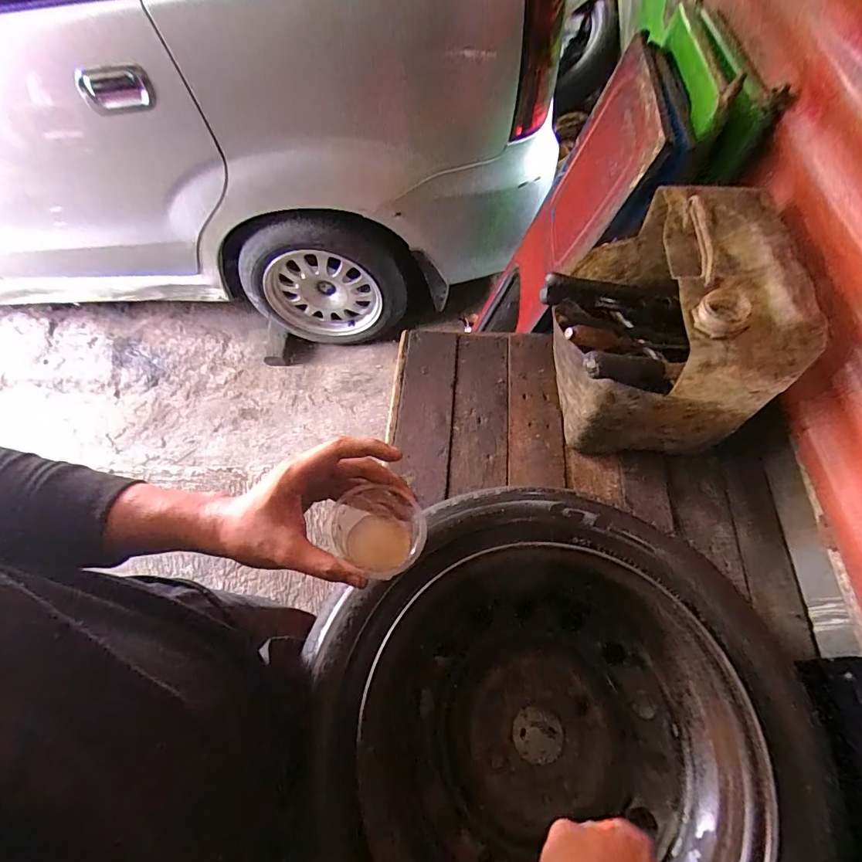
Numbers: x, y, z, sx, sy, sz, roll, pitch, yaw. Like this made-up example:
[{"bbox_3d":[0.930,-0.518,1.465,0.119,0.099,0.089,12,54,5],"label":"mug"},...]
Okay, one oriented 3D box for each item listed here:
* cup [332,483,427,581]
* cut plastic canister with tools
[{"bbox_3d":[-0.041,0.085,0.370,0.070,0.056,0.065,1,63,-3],"label":"cup"},{"bbox_3d":[0.314,-0.155,0.704,0.272,0.286,0.303,-1,63,-4],"label":"cut plastic canister with tools"}]

